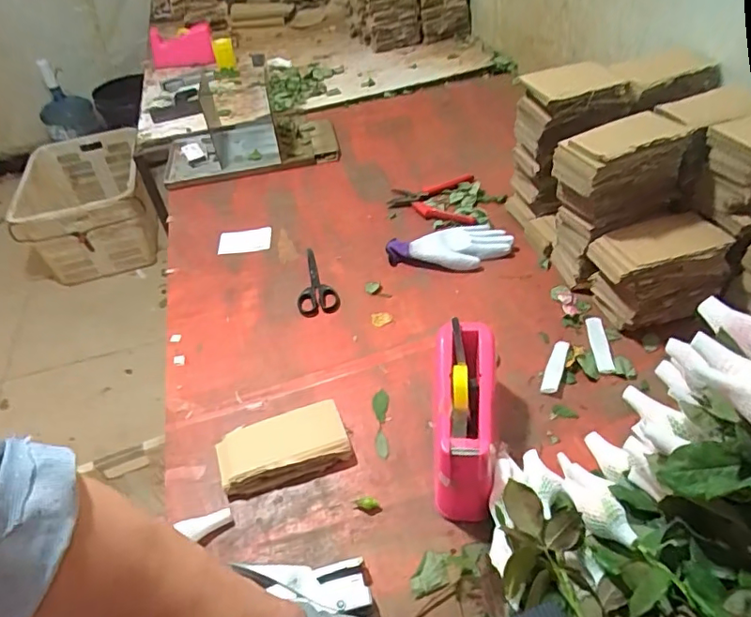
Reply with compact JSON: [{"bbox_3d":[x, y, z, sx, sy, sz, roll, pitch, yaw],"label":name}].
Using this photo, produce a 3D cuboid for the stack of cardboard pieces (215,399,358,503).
[{"bbox_3d":[-0.110,0.170,0.662,0.152,0.030,0.086,-14,44,-7],"label":"stack of cardboard pieces"}]

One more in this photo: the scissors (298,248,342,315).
[{"bbox_3d":[-0.102,-0.047,0.905,0.064,0.010,0.164,-13,44,-5],"label":"scissors"}]

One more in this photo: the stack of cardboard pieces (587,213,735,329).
[{"bbox_3d":[0.383,-0.047,0.747,0.155,0.112,0.111,-16,44,-9],"label":"stack of cardboard pieces"}]

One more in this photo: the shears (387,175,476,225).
[{"bbox_3d":[0.105,-0.205,1.036,0.161,0.014,0.154,0,44,8],"label":"shears"}]

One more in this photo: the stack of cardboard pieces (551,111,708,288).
[{"bbox_3d":[0.349,-0.154,0.786,0.181,0.224,0.089,-18,45,-10],"label":"stack of cardboard pieces"}]

